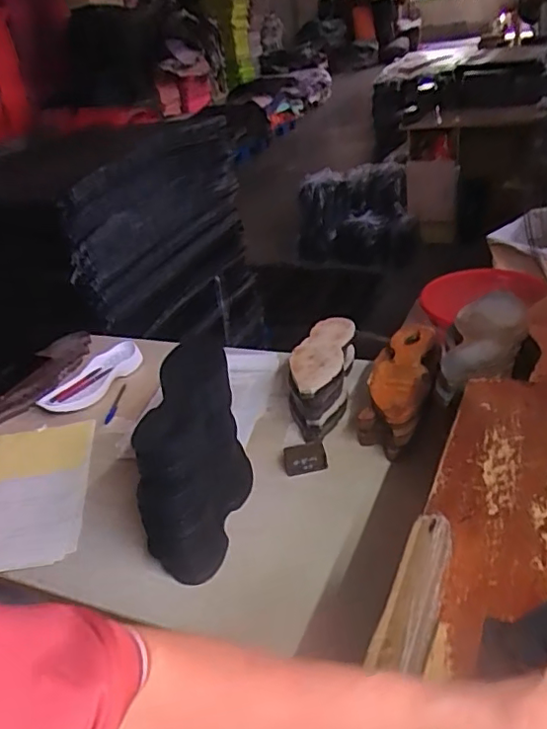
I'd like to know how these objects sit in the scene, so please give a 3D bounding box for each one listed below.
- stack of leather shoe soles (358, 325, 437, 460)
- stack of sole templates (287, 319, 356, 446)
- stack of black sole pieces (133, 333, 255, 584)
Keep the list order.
[{"bbox_3d":[0.218,0.046,0.995,0.095,0.111,0.277,10,36,17],"label":"stack of leather shoe soles"},{"bbox_3d":[0.089,0.023,1.057,0.101,0.118,0.263,5,34,9],"label":"stack of sole templates"},{"bbox_3d":[-0.107,0.145,0.818,0.121,0.223,0.285,1,34,3],"label":"stack of black sole pieces"}]

